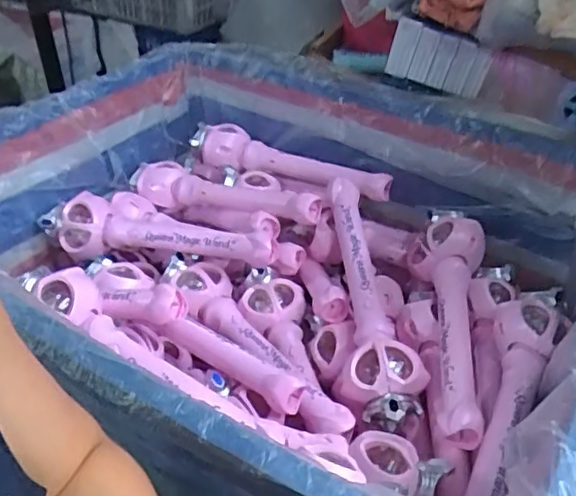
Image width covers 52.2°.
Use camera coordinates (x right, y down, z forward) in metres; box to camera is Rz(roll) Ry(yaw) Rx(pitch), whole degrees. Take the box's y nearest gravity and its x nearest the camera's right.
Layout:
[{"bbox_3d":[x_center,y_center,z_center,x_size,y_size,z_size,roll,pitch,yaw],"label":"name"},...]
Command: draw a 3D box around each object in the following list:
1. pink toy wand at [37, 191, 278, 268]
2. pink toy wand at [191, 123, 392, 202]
[{"bbox_3d":[-0.186,-0.021,0.863,0.355,0.071,0.078,10,39,12],"label":"pink toy wand"},{"bbox_3d":[-0.007,-0.140,0.970,0.352,0.059,0.059,18,41,21],"label":"pink toy wand"}]

